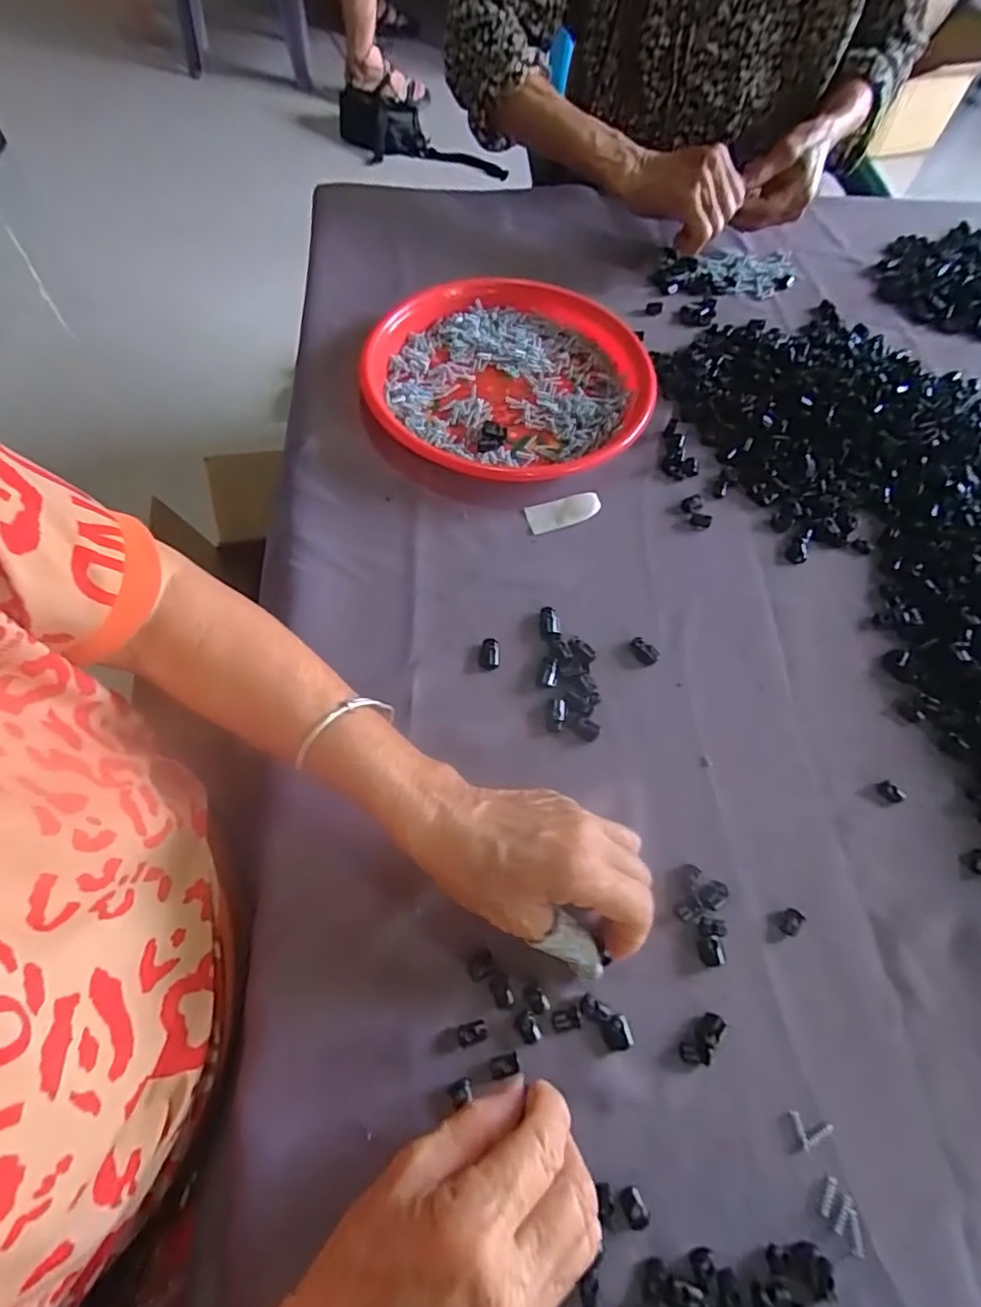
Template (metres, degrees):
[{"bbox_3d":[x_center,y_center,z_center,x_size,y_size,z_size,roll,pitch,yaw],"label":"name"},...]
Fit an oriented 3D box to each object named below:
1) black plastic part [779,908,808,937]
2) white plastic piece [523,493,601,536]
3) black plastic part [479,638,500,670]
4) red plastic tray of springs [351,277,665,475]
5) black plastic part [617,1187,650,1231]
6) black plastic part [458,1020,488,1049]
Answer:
[{"bbox_3d":[0.169,0.150,0.334,0.010,0.004,0.015,41,69,17],"label":"black plastic part"},{"bbox_3d":[0.057,-0.109,0.462,0.057,0.004,0.025,-19,71,-3],"label":"white plastic piece"},{"bbox_3d":[0.000,0.000,0.402,0.013,0.006,0.021,3,62,-3],"label":"black plastic part"},{"bbox_3d":[0.015,-0.234,0.509,0.236,0.030,0.219,-16,65,-10],"label":"red plastic tray of springs"},{"bbox_3d":[0.065,0.253,0.271,0.012,0.004,0.015,-24,67,-14],"label":"black plastic part"},{"bbox_3d":[-0.009,0.191,0.300,0.015,0.004,0.010,-14,65,-9],"label":"black plastic part"}]

